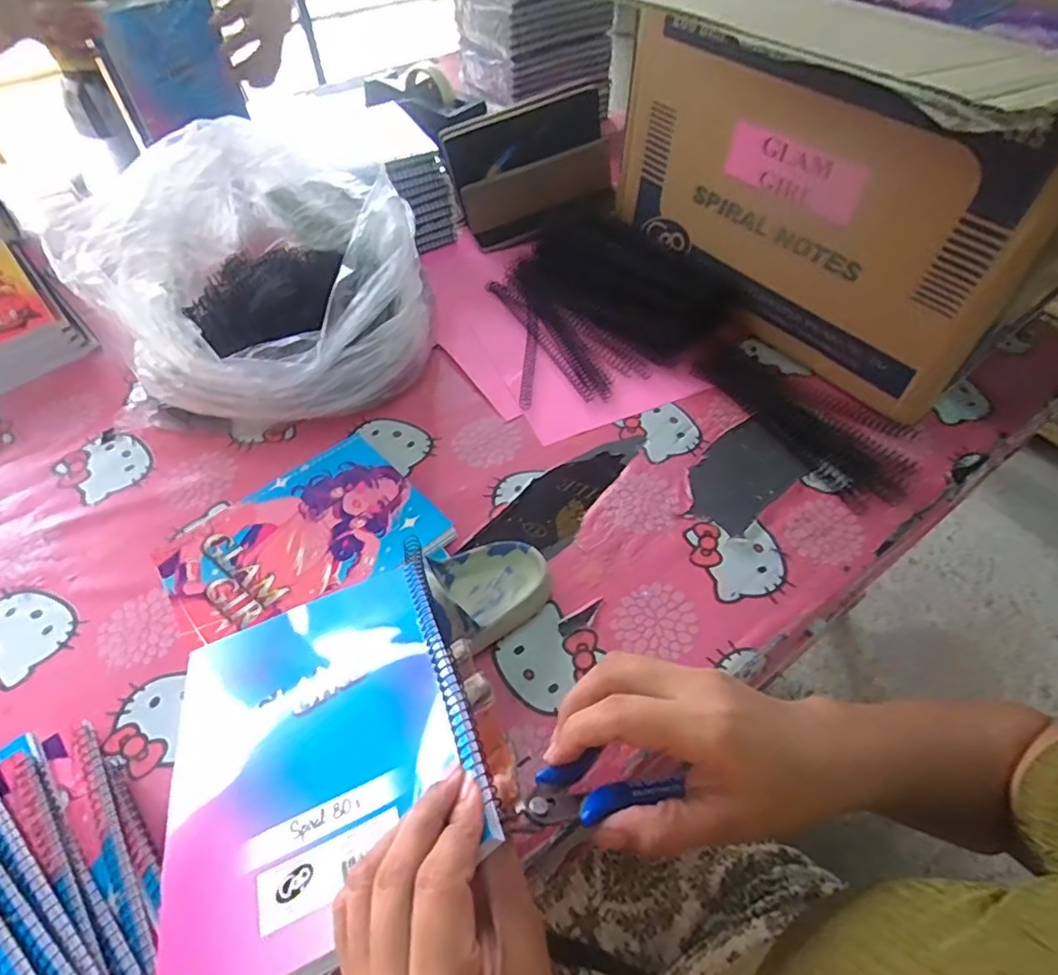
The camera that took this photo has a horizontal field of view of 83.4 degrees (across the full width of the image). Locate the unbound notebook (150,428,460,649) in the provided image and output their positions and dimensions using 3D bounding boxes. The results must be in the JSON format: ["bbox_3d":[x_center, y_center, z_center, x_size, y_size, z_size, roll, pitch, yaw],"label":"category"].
[{"bbox_3d":[-0.188,0.049,0.496,0.204,0.016,0.145,-35,61,-23],"label":"unbound notebook"}]

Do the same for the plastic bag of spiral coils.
[{"bbox_3d":[-0.248,-0.186,0.567,0.261,0.172,0.273,32,59,21],"label":"plastic bag of spiral coils"}]

